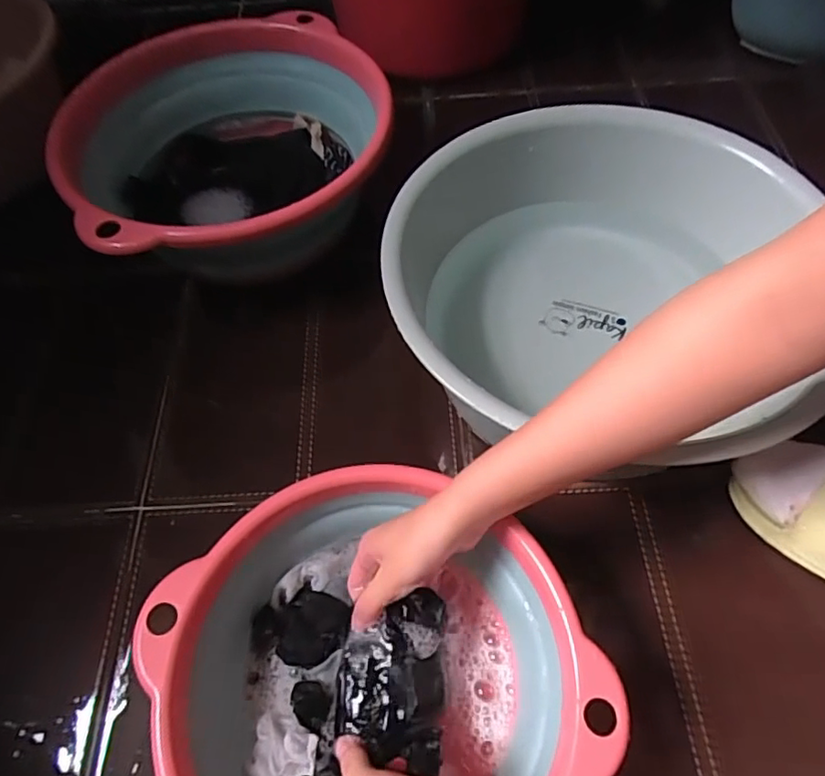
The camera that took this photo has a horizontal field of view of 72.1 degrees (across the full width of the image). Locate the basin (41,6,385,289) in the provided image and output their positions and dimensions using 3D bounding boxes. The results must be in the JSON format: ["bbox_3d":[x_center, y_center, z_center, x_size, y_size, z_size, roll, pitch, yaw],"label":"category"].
[{"bbox_3d":[-0.210,-0.261,0.653,0.349,0.138,0.345,0,61,1],"label":"basin"}]

